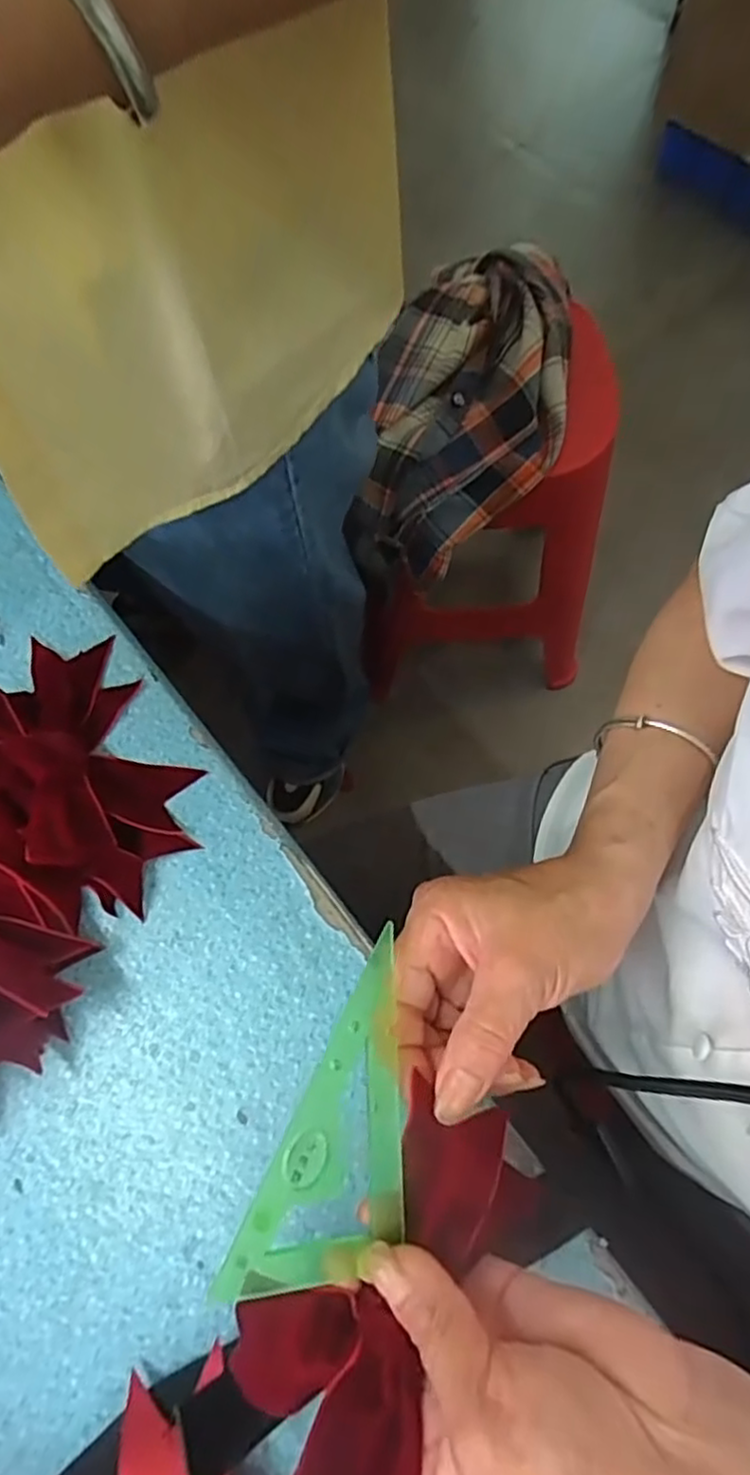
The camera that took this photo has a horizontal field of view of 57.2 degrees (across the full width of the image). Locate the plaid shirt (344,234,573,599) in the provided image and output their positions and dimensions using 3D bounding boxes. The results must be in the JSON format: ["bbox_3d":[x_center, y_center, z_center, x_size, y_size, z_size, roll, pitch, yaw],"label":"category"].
[{"bbox_3d":[0.104,-0.361,0.802,0.219,0.202,0.344,18,72,9],"label":"plaid shirt"}]

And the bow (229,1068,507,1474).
[{"bbox_3d":[0.003,0.186,0.236,0.064,0.016,0.123,25,60,11],"label":"bow"}]

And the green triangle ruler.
[{"bbox_3d":[-0.003,0.138,0.247,0.050,0.004,0.121,32,68,-9],"label":"green triangle ruler"}]

